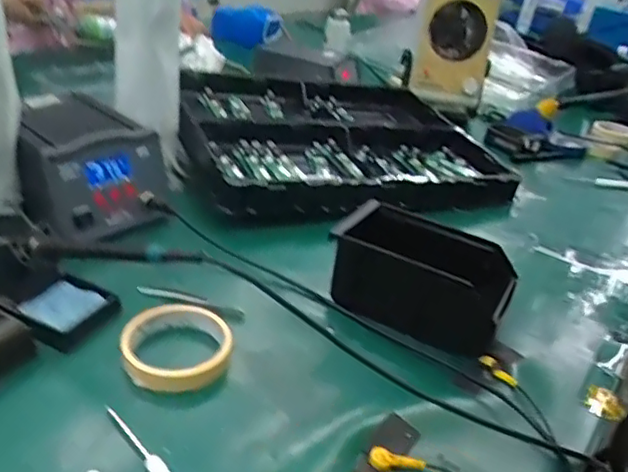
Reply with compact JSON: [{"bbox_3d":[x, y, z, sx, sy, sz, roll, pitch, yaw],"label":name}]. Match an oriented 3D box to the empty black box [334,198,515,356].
[{"bbox_3d":[0.111,0.037,0.600,0.166,0.076,0.103,22,31,21],"label":"empty black box"}]

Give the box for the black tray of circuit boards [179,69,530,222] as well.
[{"bbox_3d":[0.032,-0.163,0.957,0.501,0.078,0.445,-3,31,-20],"label":"black tray of circuit boards"}]

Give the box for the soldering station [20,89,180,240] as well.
[{"bbox_3d":[-0.265,-0.086,0.695,0.142,0.098,0.199,-14,37,-35],"label":"soldering station"}]

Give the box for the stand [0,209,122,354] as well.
[{"bbox_3d":[-0.256,0.029,0.532,0.149,0.071,0.076,18,30,16],"label":"stand"}]

